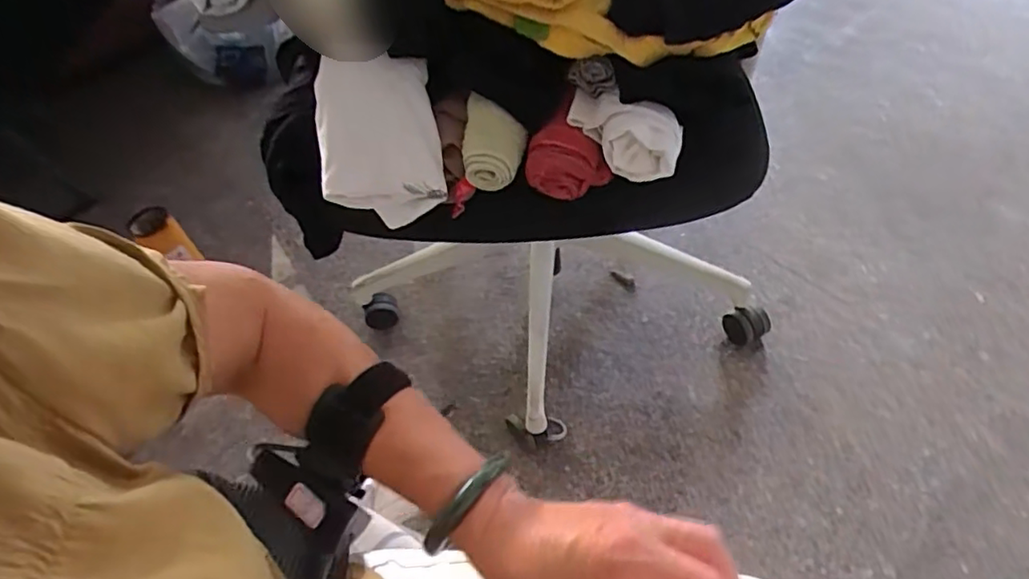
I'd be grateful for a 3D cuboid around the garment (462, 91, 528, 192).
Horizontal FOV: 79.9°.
[{"bbox_3d":[-0.020,-0.147,0.609,0.062,0.054,0.076,-4,51,4],"label":"garment"}]

